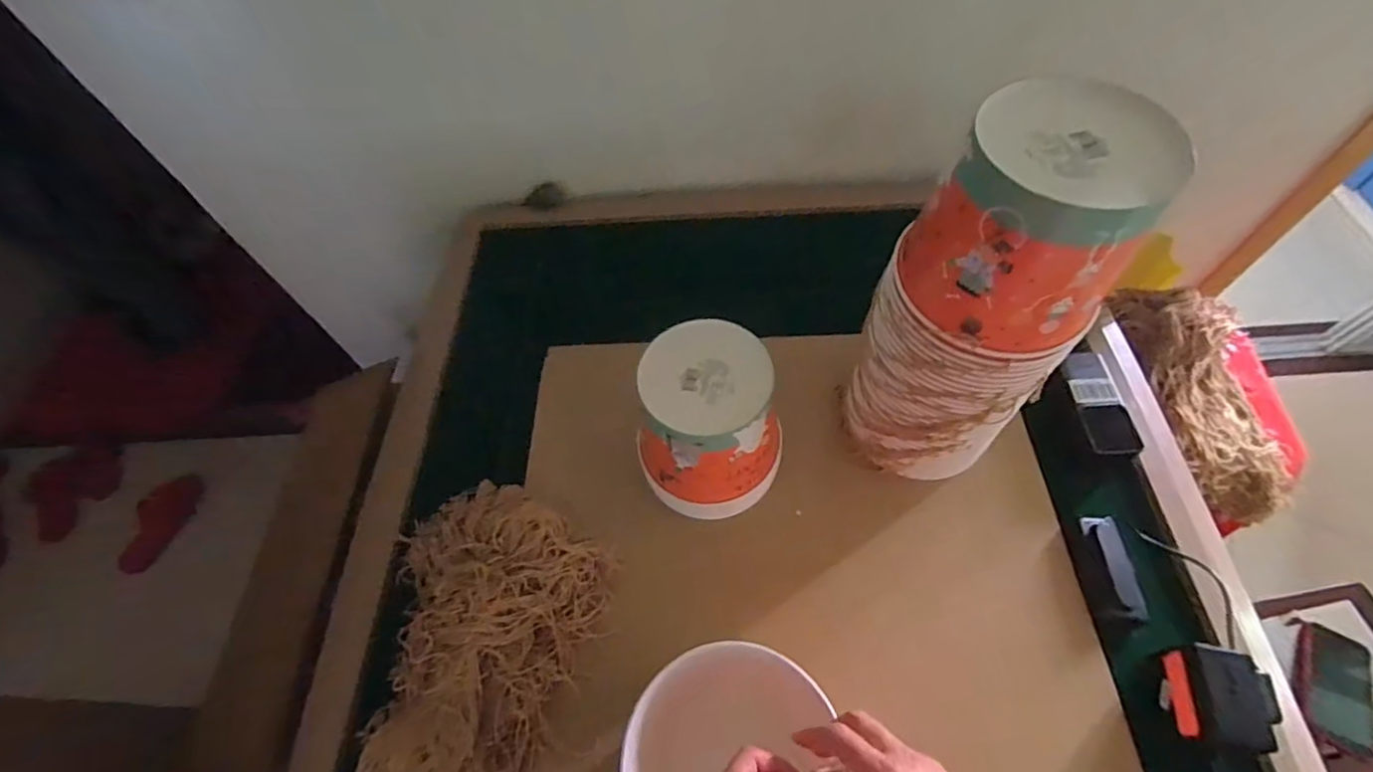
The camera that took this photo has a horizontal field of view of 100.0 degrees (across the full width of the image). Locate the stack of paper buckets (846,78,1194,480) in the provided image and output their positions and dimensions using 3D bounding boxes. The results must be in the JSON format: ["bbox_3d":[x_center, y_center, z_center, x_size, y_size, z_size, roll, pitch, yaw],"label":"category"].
[{"bbox_3d":[0.251,-0.053,0.516,0.148,0.366,0.130,30,65,20],"label":"stack of paper buckets"}]

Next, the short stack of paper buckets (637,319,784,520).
[{"bbox_3d":[0.027,0.045,0.596,0.141,0.168,0.142,5,59,7],"label":"short stack of paper buckets"}]

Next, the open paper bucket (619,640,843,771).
[{"bbox_3d":[0.036,0.301,0.468,0.156,0.126,0.152,1,59,4],"label":"open paper bucket"}]

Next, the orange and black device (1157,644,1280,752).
[{"bbox_3d":[0.457,0.270,0.498,0.059,0.055,0.076,7,60,8],"label":"orange and black device"}]

